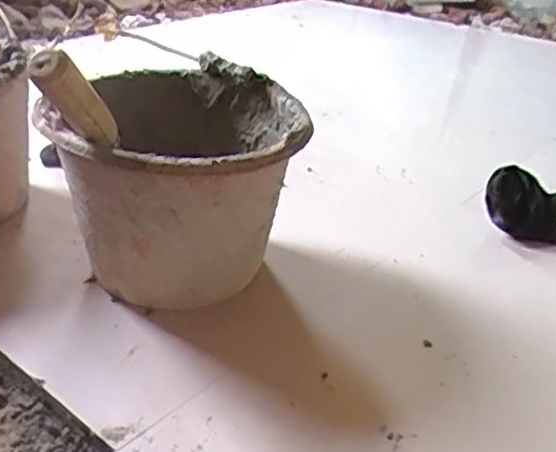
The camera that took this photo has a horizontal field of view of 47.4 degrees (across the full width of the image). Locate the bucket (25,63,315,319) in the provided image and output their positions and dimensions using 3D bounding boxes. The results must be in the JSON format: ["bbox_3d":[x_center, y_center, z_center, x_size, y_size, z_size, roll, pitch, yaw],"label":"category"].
[{"bbox_3d":[-0.093,-0.043,0.689,0.230,0.206,0.275,5,29,6],"label":"bucket"}]

